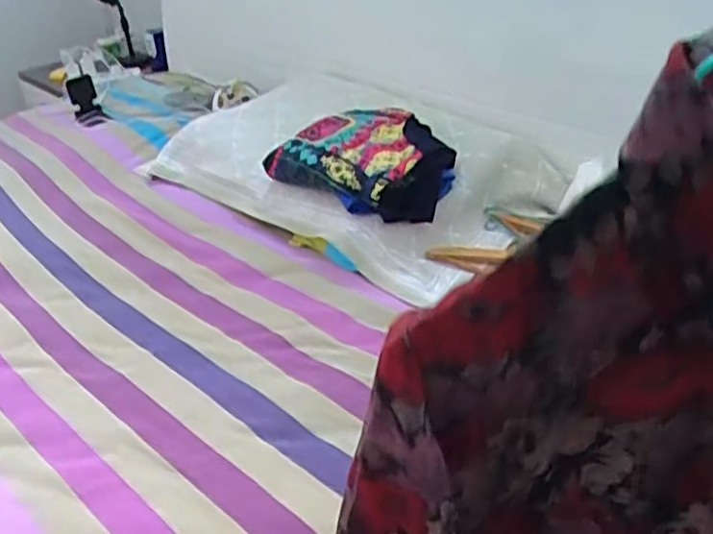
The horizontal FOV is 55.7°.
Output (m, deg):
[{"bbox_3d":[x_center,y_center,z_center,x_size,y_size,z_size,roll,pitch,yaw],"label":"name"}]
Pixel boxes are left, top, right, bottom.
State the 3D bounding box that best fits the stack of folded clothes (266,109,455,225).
[{"bbox_3d":[0.024,-0.179,1.100,0.232,0.090,0.277,-26,38,-31],"label":"stack of folded clothes"}]

